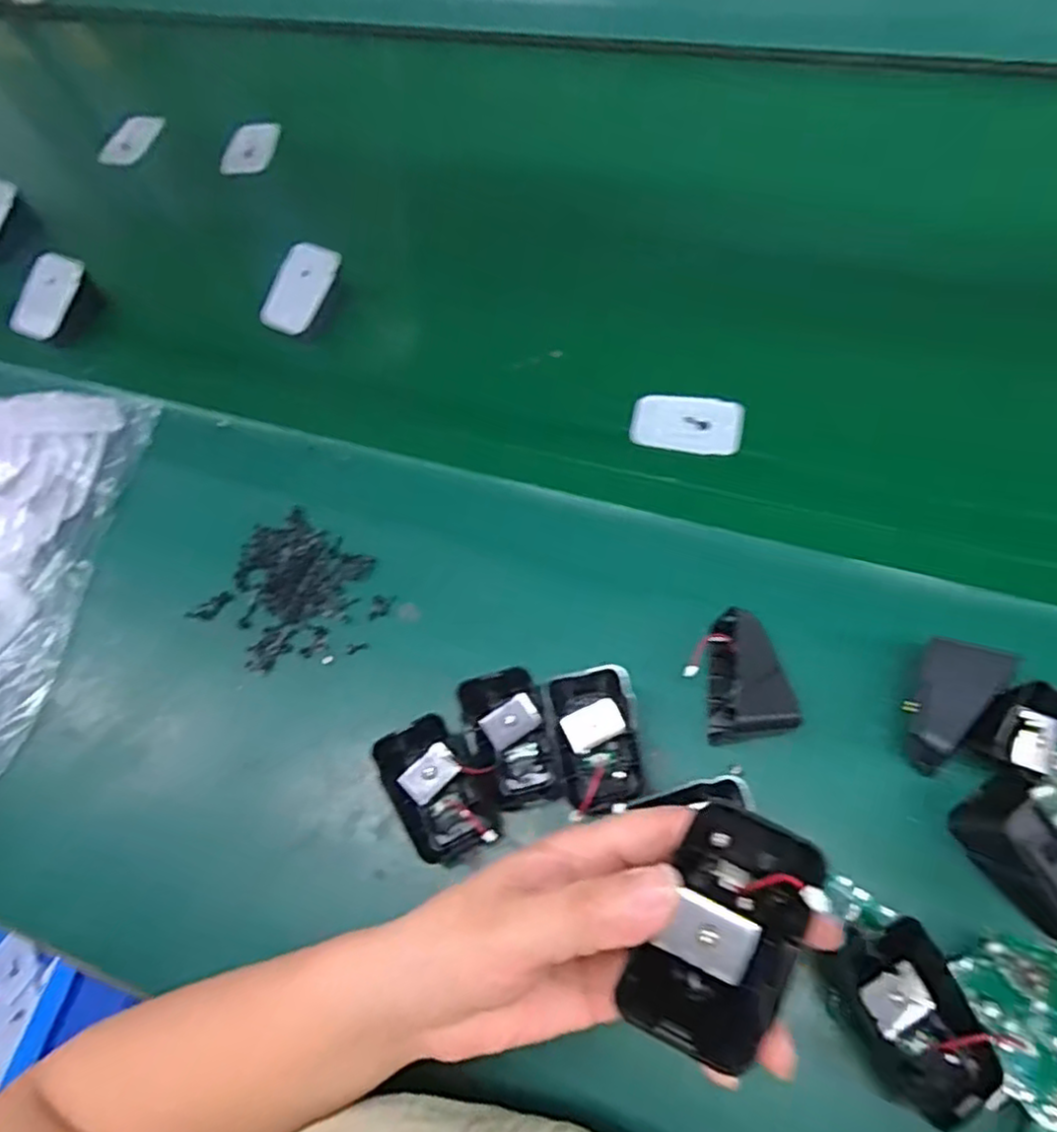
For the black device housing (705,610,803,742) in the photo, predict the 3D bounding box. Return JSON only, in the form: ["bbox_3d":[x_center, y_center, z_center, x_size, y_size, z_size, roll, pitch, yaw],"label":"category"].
[{"bbox_3d":[0.119,0.059,0.371,0.042,0.043,0.069,2,65,9],"label":"black device housing"}]

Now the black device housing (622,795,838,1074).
[{"bbox_3d":[0.060,0.111,0.210,0.042,0.015,0.068,24,66,16],"label":"black device housing"}]

